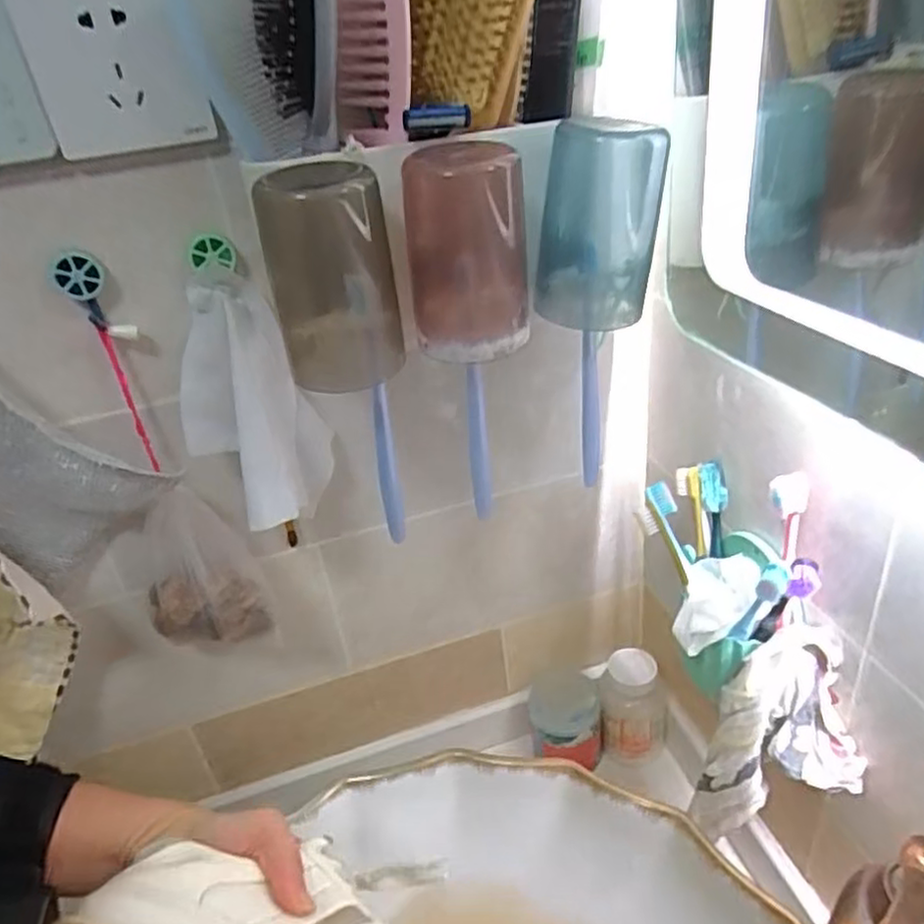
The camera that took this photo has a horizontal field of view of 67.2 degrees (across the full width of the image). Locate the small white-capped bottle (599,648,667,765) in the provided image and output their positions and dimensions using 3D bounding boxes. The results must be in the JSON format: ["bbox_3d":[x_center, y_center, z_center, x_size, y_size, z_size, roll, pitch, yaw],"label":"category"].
[{"bbox_3d":[0.169,0.243,0.690,0.063,0.102,0.054,8,33,24],"label":"small white-capped bottle"}]

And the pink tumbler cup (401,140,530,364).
[{"bbox_3d":[0.003,-0.127,0.415,0.069,0.111,0.072,-5,30,3],"label":"pink tumbler cup"}]

